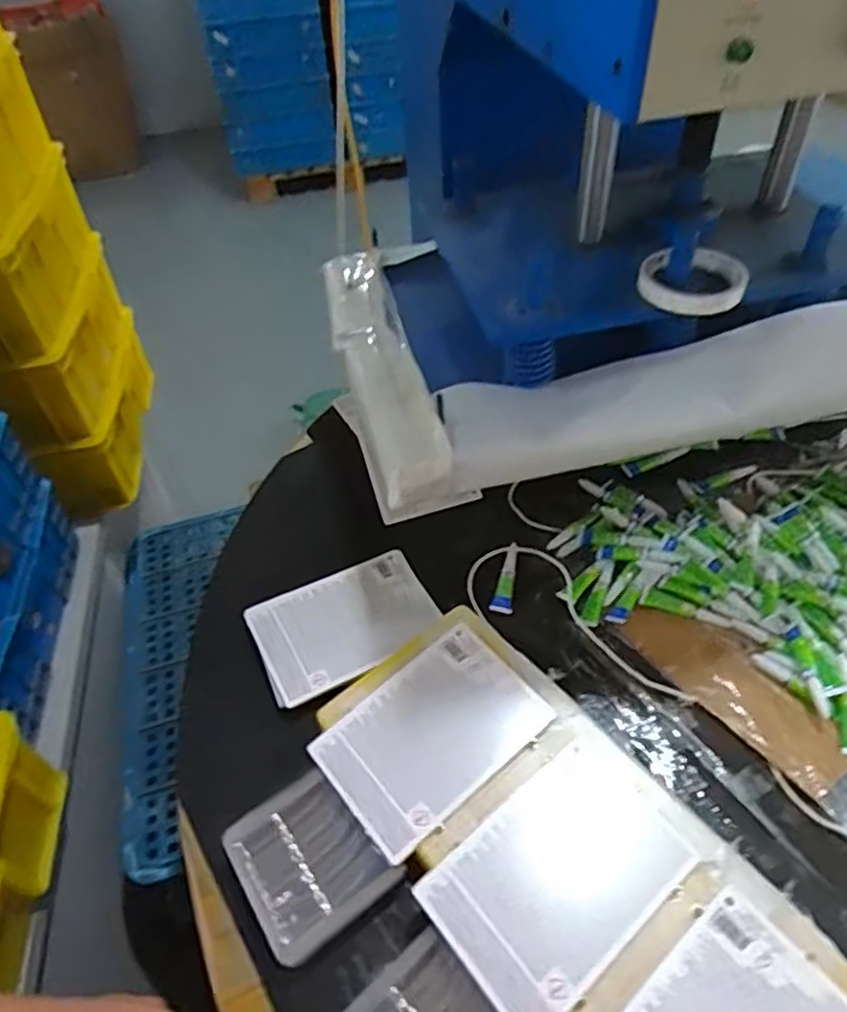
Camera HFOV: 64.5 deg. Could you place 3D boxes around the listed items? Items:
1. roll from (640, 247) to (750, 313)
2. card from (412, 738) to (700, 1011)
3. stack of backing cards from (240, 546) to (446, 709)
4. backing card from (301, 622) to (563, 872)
[{"bbox_3d":[0.244,-0.206,0.608,0.091,0.025,0.091,-2,47,2],"label":"roll"},{"bbox_3d":[0.095,0.256,0.467,0.169,0.006,0.116,-31,52,-23],"label":"card"},{"bbox_3d":[-0.075,0.111,0.649,0.168,0.014,0.125,-19,43,-17],"label":"stack of backing cards"},{"bbox_3d":[0.006,0.183,0.542,0.166,0.007,0.115,-35,55,-20],"label":"backing card"}]

